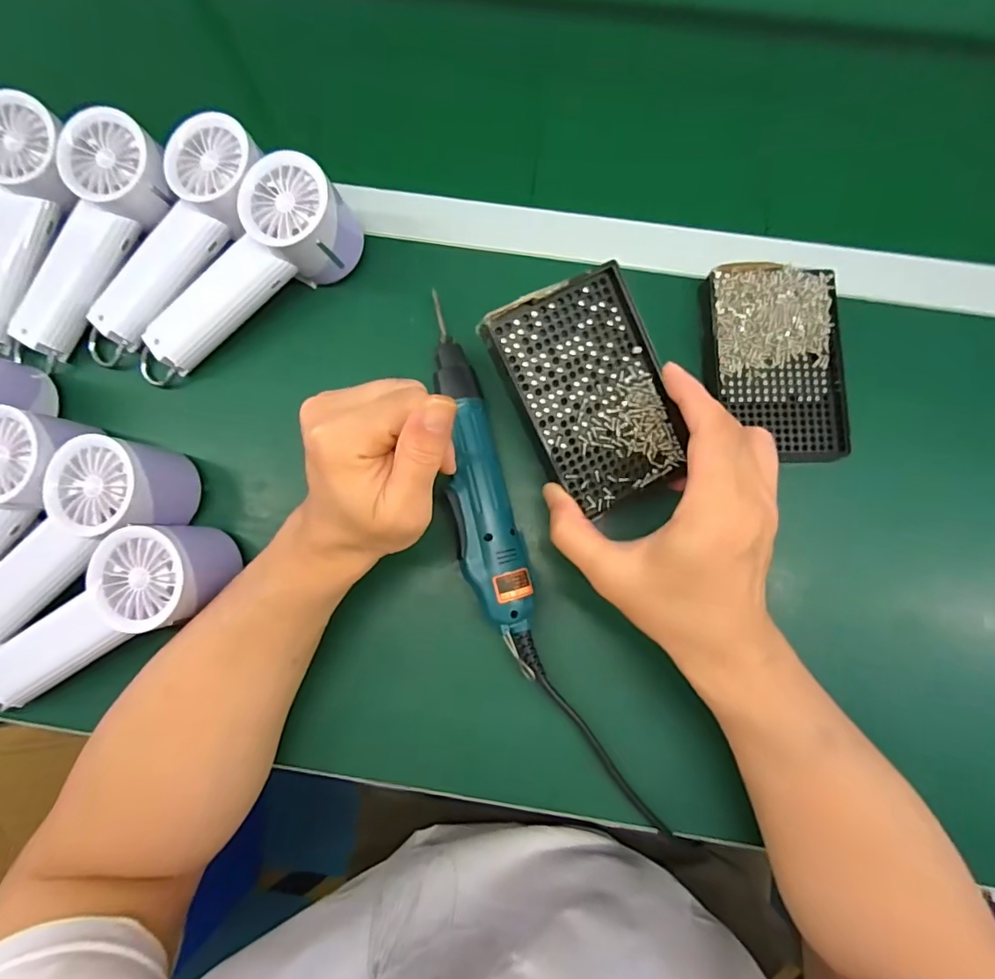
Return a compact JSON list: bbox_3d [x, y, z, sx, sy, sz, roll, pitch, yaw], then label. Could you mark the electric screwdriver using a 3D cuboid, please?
[{"bbox_3d":[-0.014,-0.004,0.361,0.043,0.042,0.263,-12,82,0],"label":"electric screwdriver"}]

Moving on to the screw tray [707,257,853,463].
[{"bbox_3d":[0.199,-0.090,0.367,0.089,0.015,0.138,-4,82,1],"label":"screw tray"}]

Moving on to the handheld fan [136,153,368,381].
[{"bbox_3d":[-0.185,-0.147,0.376,0.194,0.062,0.063,-38,85,10],"label":"handheld fan"}]

